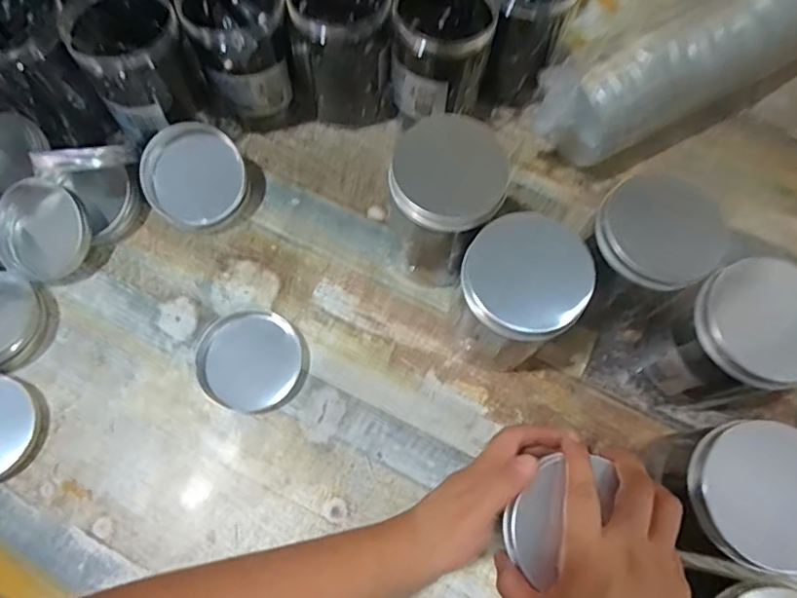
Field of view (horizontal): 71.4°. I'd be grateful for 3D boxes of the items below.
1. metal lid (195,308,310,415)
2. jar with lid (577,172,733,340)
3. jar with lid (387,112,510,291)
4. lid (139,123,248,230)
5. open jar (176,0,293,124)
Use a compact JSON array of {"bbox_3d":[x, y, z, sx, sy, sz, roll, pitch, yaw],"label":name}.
[{"bbox_3d":[-0.139,0.058,0.528,0.101,0.019,0.094,0,71,-1],"label":"metal lid"},{"bbox_3d":[0.209,-0.035,0.500,0.094,0.140,0.101,0,71,-1],"label":"jar with lid"},{"bbox_3d":[0.040,-0.079,0.502,0.089,0.158,0.086,0,71,-1],"label":"jar with lid"},{"bbox_3d":[-0.206,-0.122,0.551,0.101,0.018,0.097,0,113,0],"label":"lid"},{"bbox_3d":[-0.153,-0.249,0.562,0.088,0.149,0.091,1,72,-2],"label":"open jar"}]

